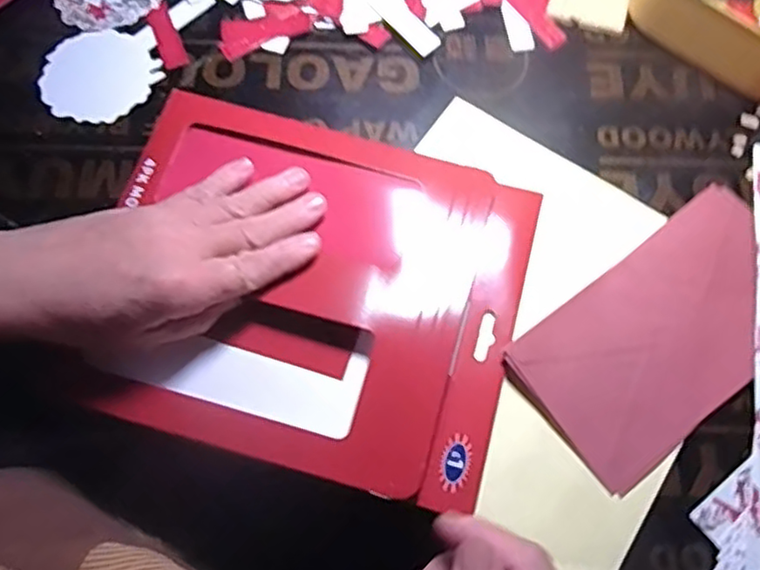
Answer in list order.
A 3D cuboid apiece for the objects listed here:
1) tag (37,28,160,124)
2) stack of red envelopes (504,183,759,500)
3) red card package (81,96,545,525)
[{"bbox_3d":[-0.178,-0.134,0.421,0.068,0.004,0.068,15,70,4],"label":"tag"},{"bbox_3d":[0.160,0.024,0.363,0.173,0.008,0.091,-36,75,-14],"label":"stack of red envelopes"},{"bbox_3d":[-0.040,0.000,0.365,0.226,0.016,0.193,16,70,4],"label":"red card package"}]

